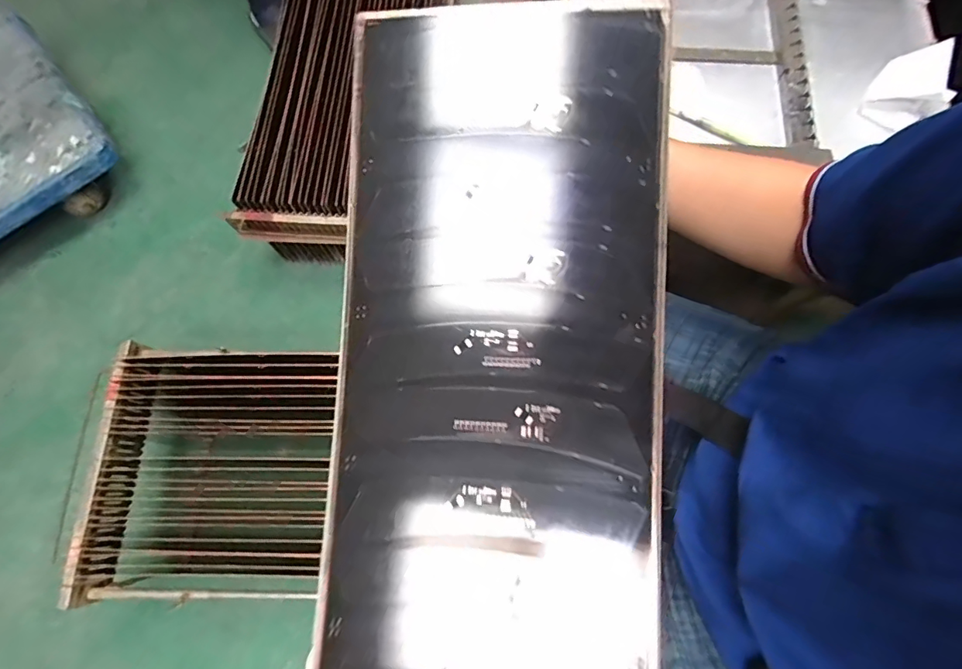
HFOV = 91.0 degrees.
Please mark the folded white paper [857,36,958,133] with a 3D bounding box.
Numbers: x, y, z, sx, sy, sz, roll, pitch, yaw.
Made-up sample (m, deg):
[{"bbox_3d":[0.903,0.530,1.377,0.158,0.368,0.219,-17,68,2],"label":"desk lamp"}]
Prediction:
[{"bbox_3d":[0.497,-0.292,0.557,0.079,0.056,0.084,-15,72,-2],"label":"folded white paper"}]

